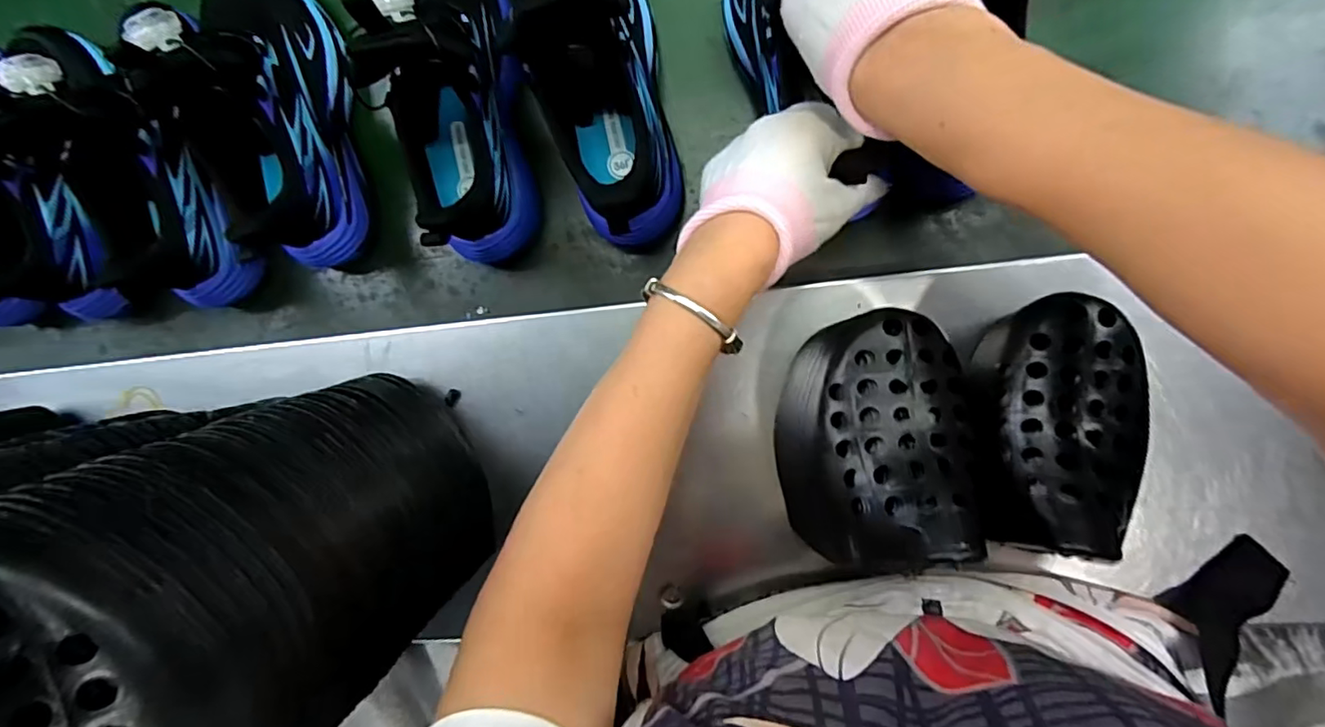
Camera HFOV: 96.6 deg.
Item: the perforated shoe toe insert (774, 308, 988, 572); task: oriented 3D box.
[{"bbox_3d":[0.106,0.036,0.289,0.091,0.065,0.118,-6,93,6],"label":"perforated shoe toe insert"}]

